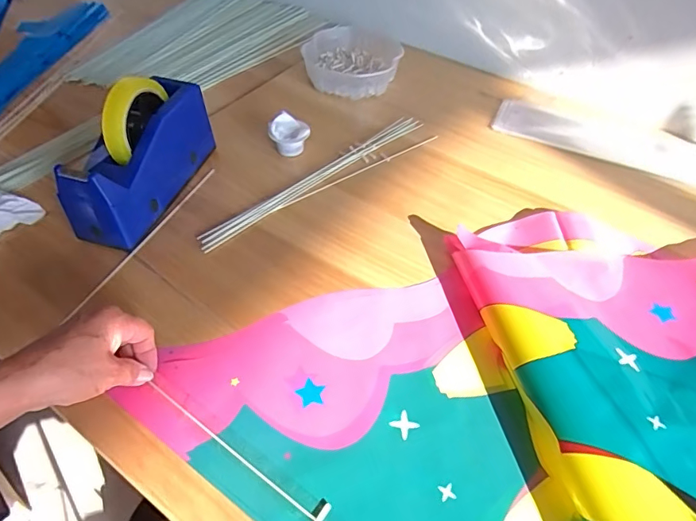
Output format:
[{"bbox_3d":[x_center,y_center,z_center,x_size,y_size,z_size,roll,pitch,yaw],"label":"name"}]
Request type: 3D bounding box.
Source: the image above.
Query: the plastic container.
[{"bbox_3d":[0.007,-0.325,0.750,0.156,0.048,0.167,0,49,-2],"label":"plastic container"}]

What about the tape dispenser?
[{"bbox_3d":[-0.230,-0.122,0.517,0.065,0.130,0.200,16,50,11],"label":"tape dispenser"}]

